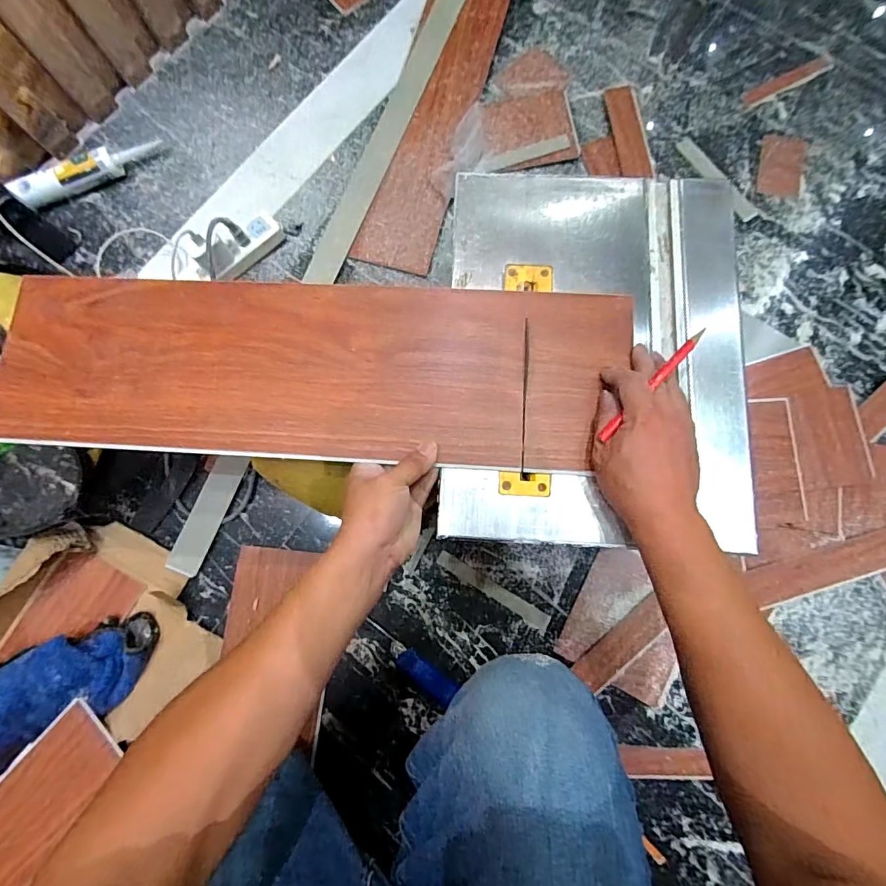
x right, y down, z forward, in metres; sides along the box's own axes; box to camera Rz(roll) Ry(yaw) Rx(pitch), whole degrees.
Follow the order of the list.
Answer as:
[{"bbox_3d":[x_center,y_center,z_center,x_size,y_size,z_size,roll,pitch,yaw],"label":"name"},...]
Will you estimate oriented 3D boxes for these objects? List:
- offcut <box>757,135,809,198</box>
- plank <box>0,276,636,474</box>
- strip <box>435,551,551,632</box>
[{"bbox_3d":[0.606,-0.492,0.808,0.079,0.004,0.124,13,79,4],"label":"offcut"},{"bbox_3d":[-0.145,-0.077,0.469,0.637,0.015,0.185,3,78,4],"label":"plank"},{"bbox_3d":[0.074,0.222,0.684,0.186,0.004,0.024,30,80,7],"label":"strip"}]

